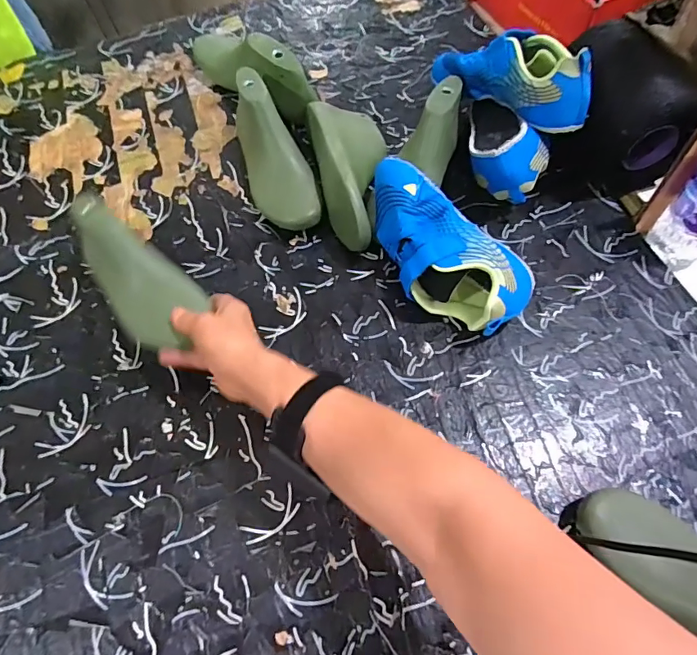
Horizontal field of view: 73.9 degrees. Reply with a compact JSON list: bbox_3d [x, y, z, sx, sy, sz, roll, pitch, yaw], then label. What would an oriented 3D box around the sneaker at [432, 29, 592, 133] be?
[{"bbox_3d":[0.190,-0.312,0.560,0.072,0.084,0.216,-41,56,-16],"label":"sneaker"}]

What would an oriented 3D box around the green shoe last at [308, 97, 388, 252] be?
[{"bbox_3d":[0.009,-0.192,0.573,0.089,0.075,0.216,-11,63,-2],"label":"green shoe last"}]

